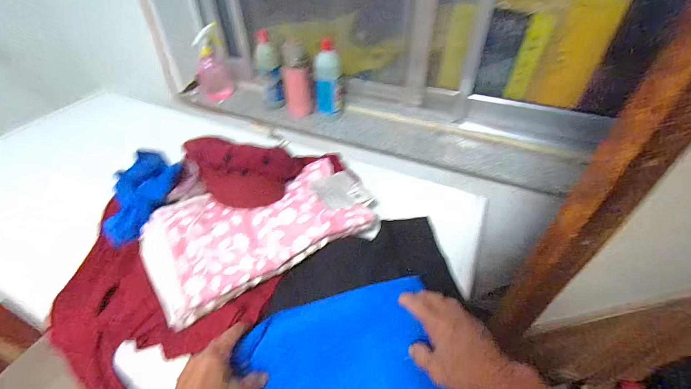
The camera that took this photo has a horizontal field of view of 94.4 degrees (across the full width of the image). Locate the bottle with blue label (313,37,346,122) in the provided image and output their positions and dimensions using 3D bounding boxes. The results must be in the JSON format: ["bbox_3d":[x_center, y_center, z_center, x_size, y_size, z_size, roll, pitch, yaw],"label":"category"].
[{"bbox_3d":[-0.043,-0.290,0.829,0.071,0.198,0.058,-3,44,-3],"label":"bottle with blue label"}]

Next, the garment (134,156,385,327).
[{"bbox_3d":[-0.129,0.042,0.499,0.326,0.051,0.181,-22,48,-21],"label":"garment"}]

